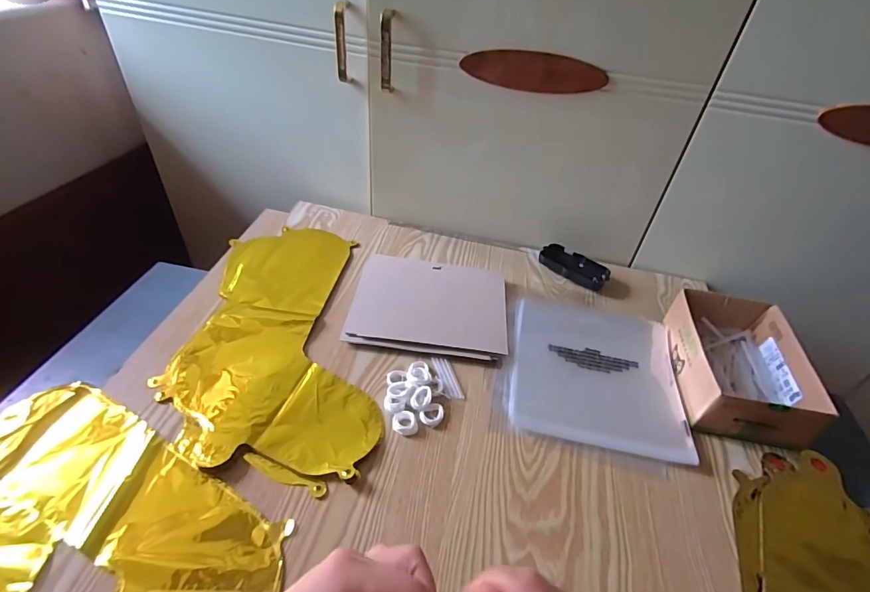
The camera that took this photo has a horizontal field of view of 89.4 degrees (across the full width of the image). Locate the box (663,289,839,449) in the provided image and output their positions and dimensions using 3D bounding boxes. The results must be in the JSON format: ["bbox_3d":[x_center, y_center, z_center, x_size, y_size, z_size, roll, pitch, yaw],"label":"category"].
[{"bbox_3d":[0.372,0.083,0.546,0.128,0.068,0.181,11,43,5],"label":"box"}]

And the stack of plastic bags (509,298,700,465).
[{"bbox_3d":[0.206,0.086,0.565,0.207,0.014,0.235,13,43,7],"label":"stack of plastic bags"}]

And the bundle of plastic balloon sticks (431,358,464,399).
[{"bbox_3d":[0.014,0.097,0.531,0.022,0.006,0.063,-10,45,-17],"label":"bundle of plastic balloon sticks"}]

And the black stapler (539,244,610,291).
[{"bbox_3d":[0.221,-0.048,0.702,0.107,0.022,0.053,24,46,18],"label":"black stapler"}]

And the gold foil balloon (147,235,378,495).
[{"bbox_3d":[-0.204,0.041,0.559,0.219,0.015,0.410,-5,44,-12],"label":"gold foil balloon"}]

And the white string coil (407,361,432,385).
[{"bbox_3d":[-0.019,0.093,0.525,0.028,0.013,0.040,4,43,-3],"label":"white string coil"}]

